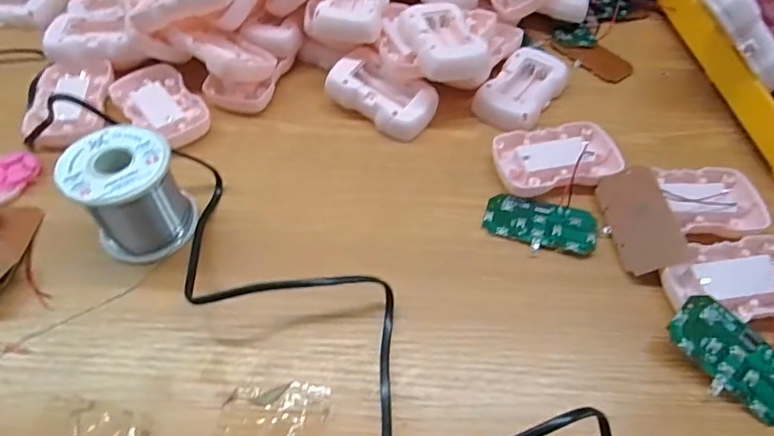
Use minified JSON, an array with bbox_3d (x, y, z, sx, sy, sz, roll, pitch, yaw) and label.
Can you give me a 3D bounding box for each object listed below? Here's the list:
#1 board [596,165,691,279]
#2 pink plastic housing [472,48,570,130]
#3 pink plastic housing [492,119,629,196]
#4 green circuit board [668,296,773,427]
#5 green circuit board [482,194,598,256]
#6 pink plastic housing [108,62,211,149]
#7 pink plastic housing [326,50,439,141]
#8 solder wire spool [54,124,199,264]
[{"bbox_3d":[0.167,0.000,0.335,0.038,0.004,0.073,-25,55,28],"label":"board"},{"bbox_3d":[0.111,-0.107,0.418,0.051,0.019,0.081,31,59,20],"label":"pink plastic housing"},{"bbox_3d":[0.127,-0.043,0.376,0.090,0.016,0.055,-11,54,-9],"label":"pink plastic housing"},{"bbox_3d":[0.194,0.079,0.283,0.040,0.004,0.072,-42,76,-13],"label":"green circuit board"},{"bbox_3d":[0.105,0.004,0.348,0.073,0.007,0.039,13,54,9],"label":"green circuit board"},{"bbox_3d":[-0.177,-0.088,0.400,0.052,0.012,0.092,-34,61,-23],"label":"pink plastic housing"},{"bbox_3d":[-0.002,-0.098,0.407,0.081,0.036,0.048,29,58,19],"label":"pink plastic housing"},{"bbox_3d":[-0.160,-0.014,0.321,0.059,0.062,0.062,1,53,-1],"label":"solder wire spool"}]

